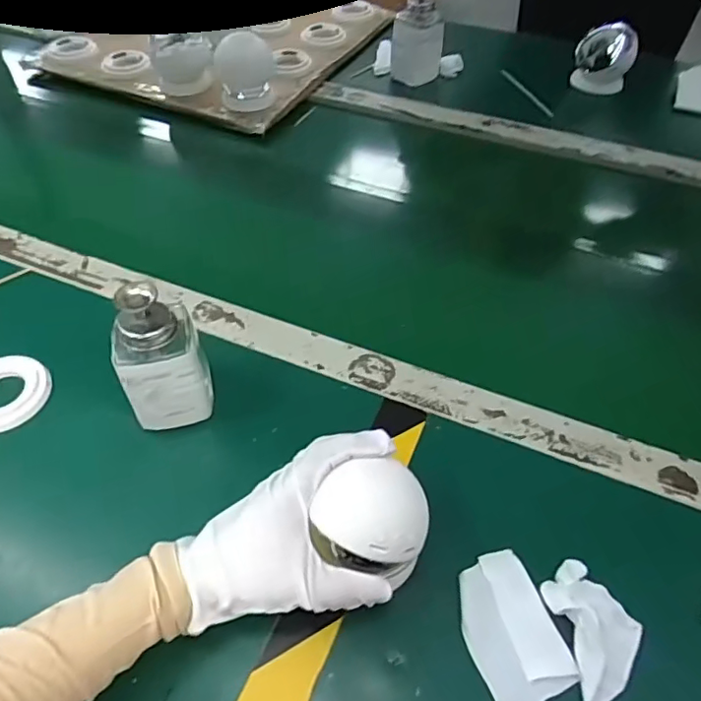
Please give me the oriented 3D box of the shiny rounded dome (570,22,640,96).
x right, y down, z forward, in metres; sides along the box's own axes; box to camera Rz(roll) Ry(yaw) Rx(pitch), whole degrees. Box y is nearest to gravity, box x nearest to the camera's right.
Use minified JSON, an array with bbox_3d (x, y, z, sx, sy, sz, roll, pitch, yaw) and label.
[{"bbox_3d":[0.357,-0.409,0.789,0.077,0.107,0.052,19,53,13],"label":"shiny rounded dome"}]

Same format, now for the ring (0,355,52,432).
[{"bbox_3d":[-0.287,0.034,0.463,0.070,0.015,0.065,0,49,0],"label":"ring"}]

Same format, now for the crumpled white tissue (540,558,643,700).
[{"bbox_3d":[0.151,0.169,0.344,0.047,0.015,0.077,-10,50,-8],"label":"crumpled white tissue"}]

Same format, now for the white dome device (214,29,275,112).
[{"bbox_3d":[-0.138,-0.361,0.738,0.070,0.085,0.063,-8,50,-7],"label":"white dome device"}]

